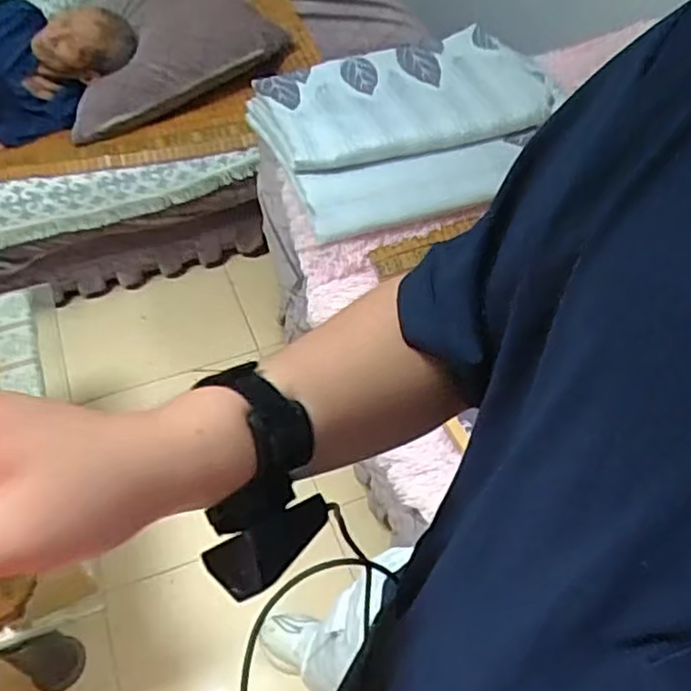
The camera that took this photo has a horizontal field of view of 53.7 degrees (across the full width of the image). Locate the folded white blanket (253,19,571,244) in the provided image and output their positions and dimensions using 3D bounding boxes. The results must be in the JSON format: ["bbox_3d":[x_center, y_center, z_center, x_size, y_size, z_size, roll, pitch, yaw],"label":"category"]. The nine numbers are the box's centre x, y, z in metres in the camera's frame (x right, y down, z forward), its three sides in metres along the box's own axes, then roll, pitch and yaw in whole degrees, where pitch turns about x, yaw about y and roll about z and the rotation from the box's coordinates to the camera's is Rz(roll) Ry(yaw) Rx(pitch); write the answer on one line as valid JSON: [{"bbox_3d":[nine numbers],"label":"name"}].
[{"bbox_3d":[0.164,-0.532,1.573,0.689,0.166,0.437,-22,55,-17],"label":"folded white blanket"}]

